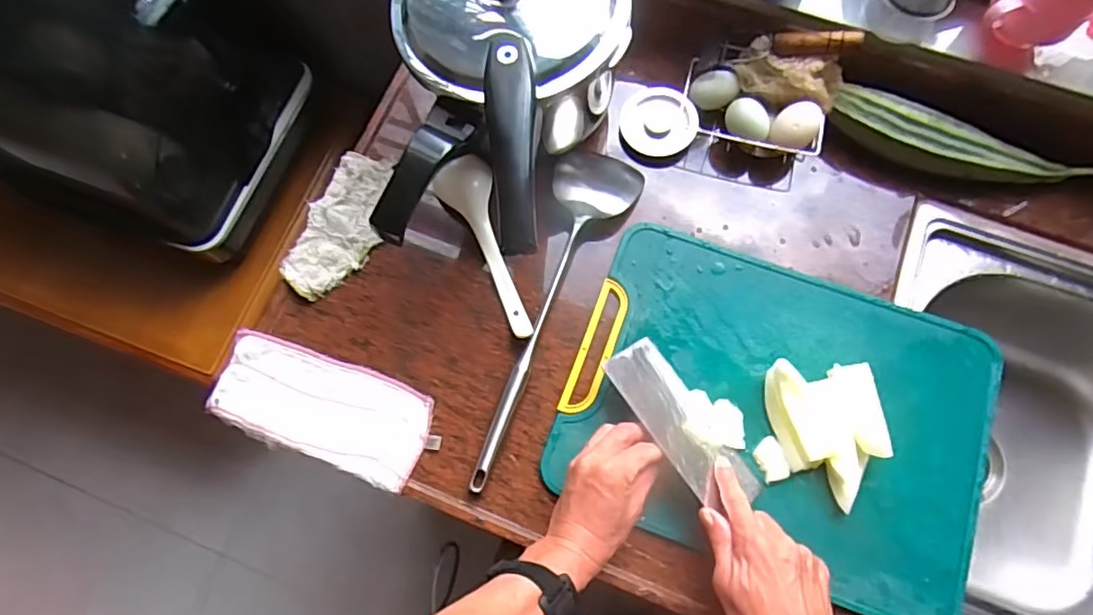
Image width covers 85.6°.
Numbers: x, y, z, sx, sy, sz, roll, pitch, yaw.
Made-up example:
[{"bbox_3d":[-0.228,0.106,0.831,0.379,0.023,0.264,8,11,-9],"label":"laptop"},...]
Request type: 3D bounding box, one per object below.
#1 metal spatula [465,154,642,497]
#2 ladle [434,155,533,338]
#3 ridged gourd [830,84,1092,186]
[{"bbox_3d":[0.020,-0.004,0.603,0.095,0.035,0.388,13,74,5],"label":"metal spatula"},{"bbox_3d":[-0.061,-0.062,0.622,0.058,0.037,0.200,-20,74,-5],"label":"ladle"},{"bbox_3d":[0.430,-0.168,0.626,0.262,0.047,0.053,22,75,7],"label":"ridged gourd"}]

